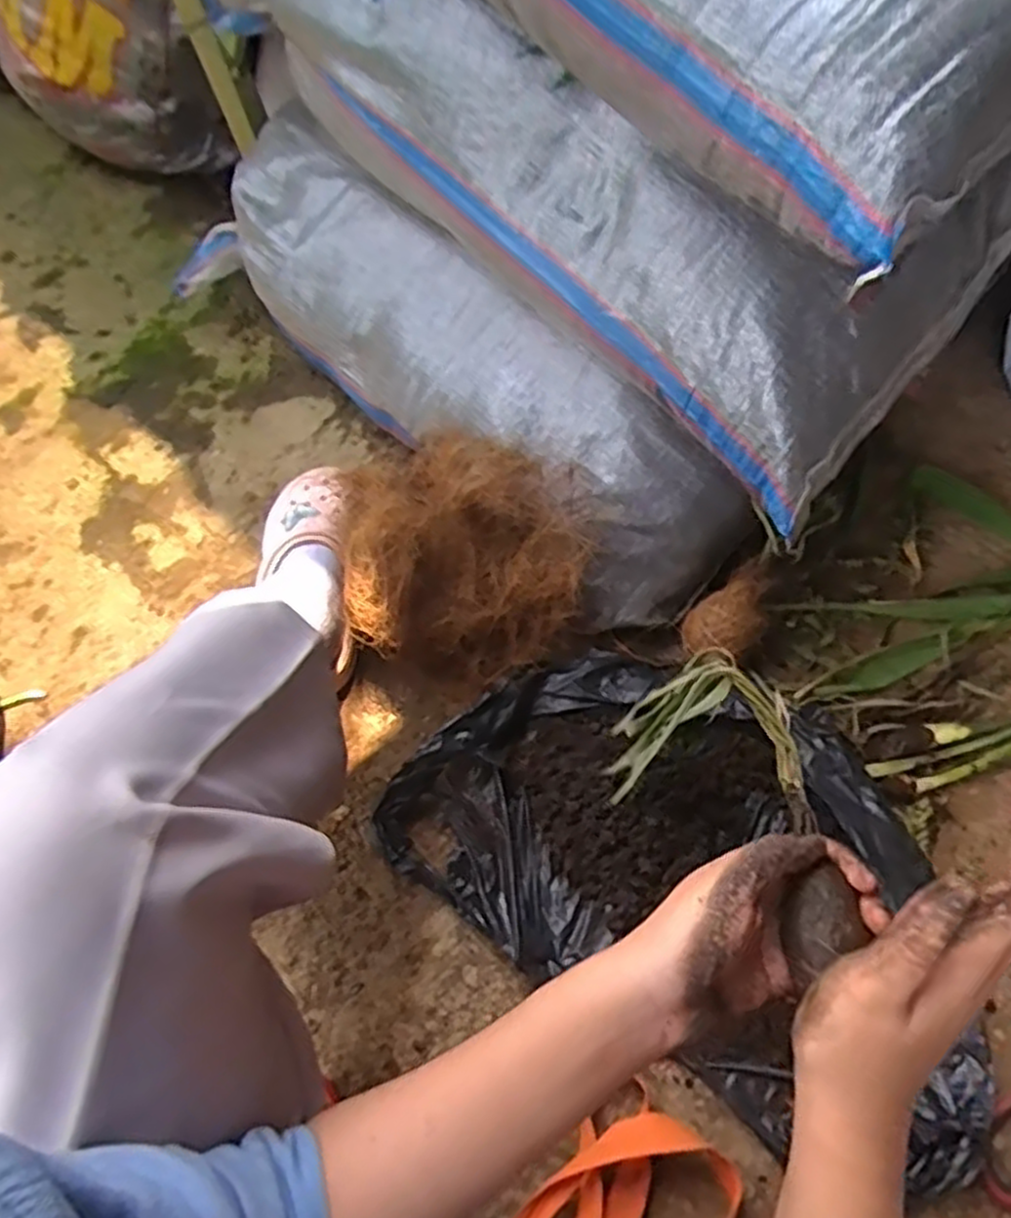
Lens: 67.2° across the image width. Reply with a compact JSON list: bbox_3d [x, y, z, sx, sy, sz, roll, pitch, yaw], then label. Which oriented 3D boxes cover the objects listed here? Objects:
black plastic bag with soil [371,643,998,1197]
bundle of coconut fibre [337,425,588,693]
[{"bbox_3d":[0.160,0.208,0.643,0.485,0.043,0.294,28,66,18],"label":"black plastic bag with soil"},{"bbox_3d":[-0.037,-0.050,0.743,0.226,0.157,0.216,-5,60,1],"label":"bundle of coconut fibre"}]

